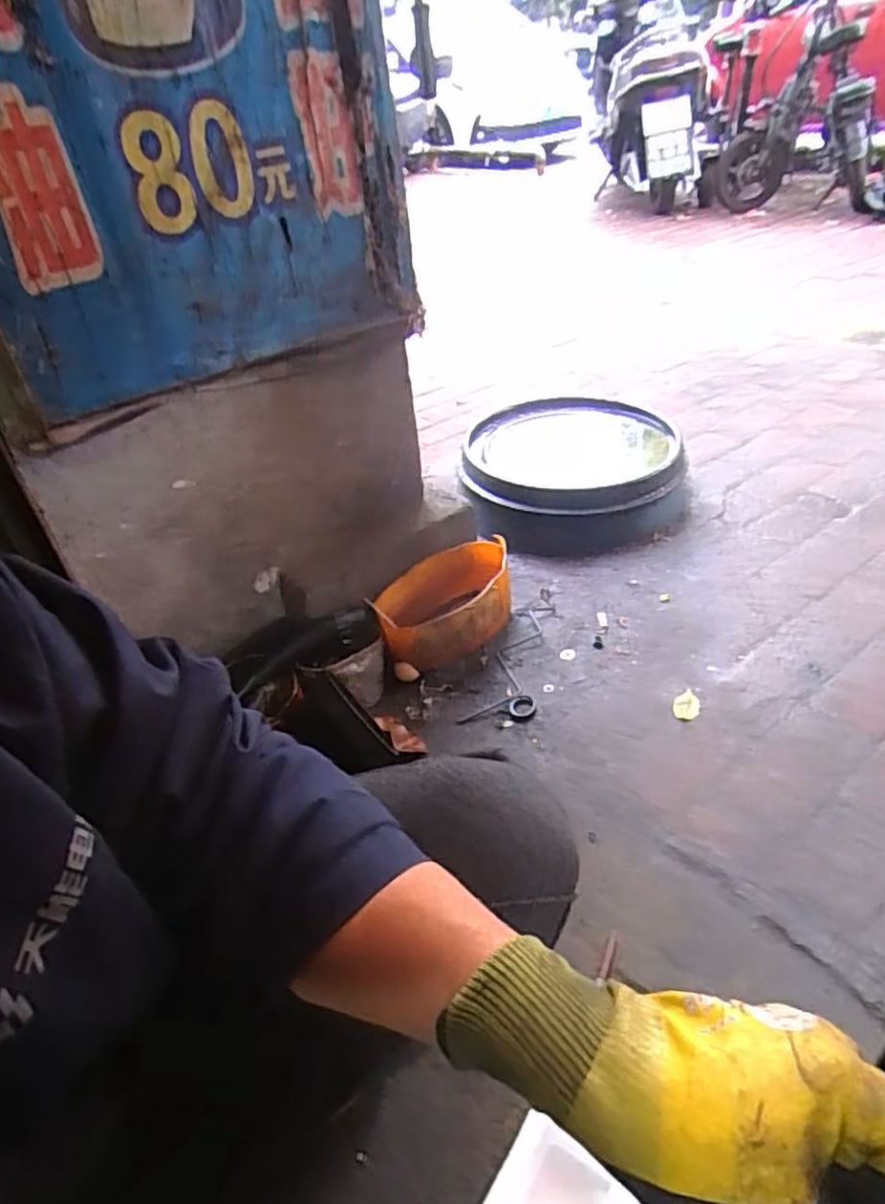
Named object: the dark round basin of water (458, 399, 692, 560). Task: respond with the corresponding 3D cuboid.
[{"bbox_3d":[0.256,-0.251,1.315,0.407,0.135,0.399,5,39,17],"label":"dark round basin of water"}]

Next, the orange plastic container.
[{"bbox_3d":[0.012,0.012,1.034,0.220,0.134,0.112,-31,43,-28],"label":"orange plastic container"}]

